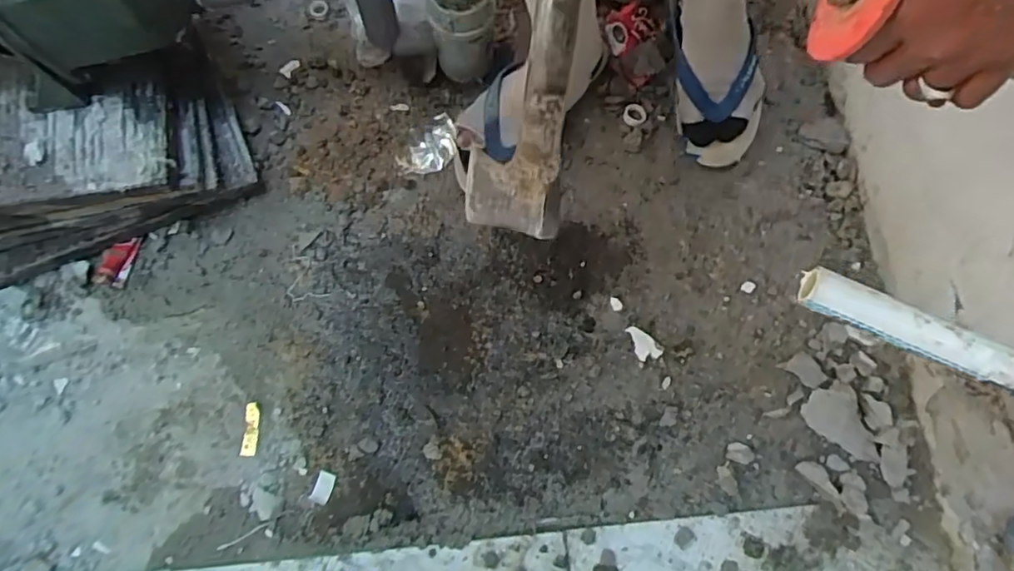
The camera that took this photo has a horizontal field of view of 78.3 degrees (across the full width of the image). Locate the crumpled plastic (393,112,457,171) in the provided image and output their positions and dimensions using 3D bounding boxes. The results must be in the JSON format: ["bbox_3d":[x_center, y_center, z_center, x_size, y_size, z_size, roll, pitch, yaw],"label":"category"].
[{"bbox_3d":[-0.095,-0.167,0.751,0.080,0.012,0.057,-35,78,-7],"label":"crumpled plastic"}]

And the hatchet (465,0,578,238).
[{"bbox_3d":[0.023,-0.156,0.328,0.055,0.030,0.259,12,105,4],"label":"hatchet"}]

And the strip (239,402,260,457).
[{"bbox_3d":[-0.277,0.155,0.669,0.017,0.004,0.055,1,76,1],"label":"strip"}]

